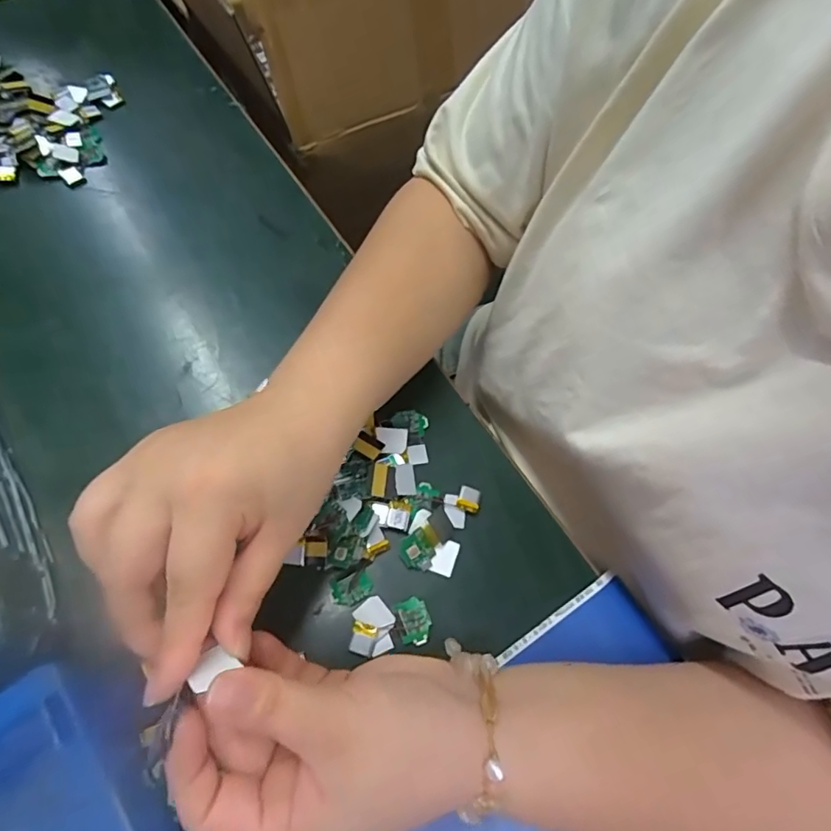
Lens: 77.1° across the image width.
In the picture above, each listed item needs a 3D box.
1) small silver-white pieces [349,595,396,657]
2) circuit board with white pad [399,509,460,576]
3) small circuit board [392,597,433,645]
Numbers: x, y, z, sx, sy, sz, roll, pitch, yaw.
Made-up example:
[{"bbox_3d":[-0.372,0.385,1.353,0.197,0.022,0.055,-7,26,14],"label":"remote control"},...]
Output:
[{"bbox_3d":[-0.024,0.122,0.302,0.024,0.004,0.031,3,65,-2],"label":"small silver-white pieces"},{"bbox_3d":[0.011,0.080,0.322,0.035,0.011,0.035,25,66,8],"label":"circuit board with white pad"},{"bbox_3d":[0.000,0.120,0.305,0.019,0.004,0.025,-18,67,-11],"label":"small circuit board"}]

